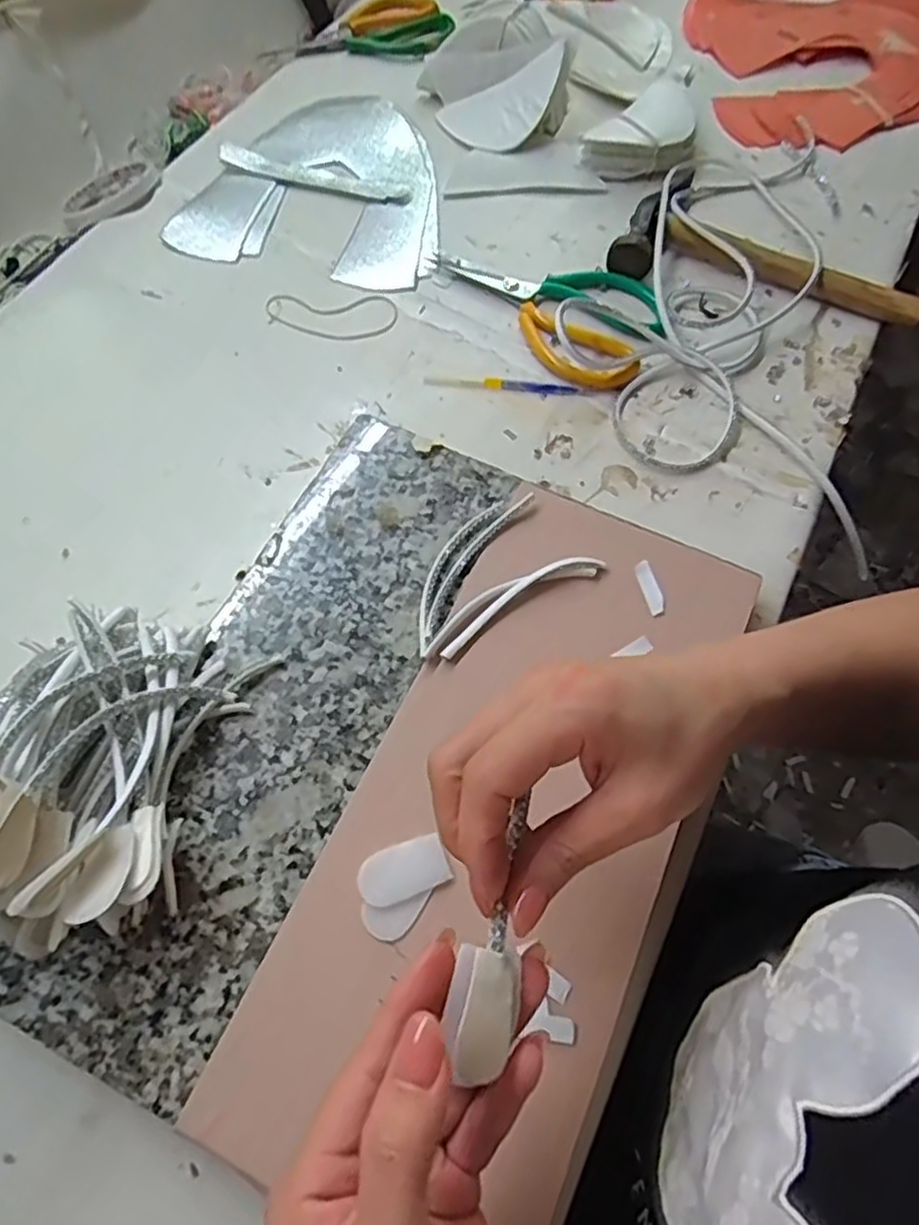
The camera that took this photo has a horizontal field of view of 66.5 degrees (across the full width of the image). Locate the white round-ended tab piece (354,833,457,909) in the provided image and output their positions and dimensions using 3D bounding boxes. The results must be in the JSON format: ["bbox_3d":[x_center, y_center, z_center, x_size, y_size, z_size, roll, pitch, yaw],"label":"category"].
[{"bbox_3d":[-0.028,0.127,0.343,0.043,0.004,0.024,-20,67,-11],"label":"white round-ended tab piece"}]

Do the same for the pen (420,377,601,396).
[{"bbox_3d":[0.037,-0.165,0.510,0.124,0.004,0.011,7,65,1],"label":"pen"}]

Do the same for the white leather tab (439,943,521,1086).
[{"bbox_3d":[0.008,0.130,0.229,0.024,0.007,0.036,18,61,-11],"label":"white leather tab"}]

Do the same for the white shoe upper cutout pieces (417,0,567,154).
[{"bbox_3d":[0.032,-0.464,0.613,0.132,0.064,0.096,2,65,-1],"label":"white shoe upper cutout pieces"}]

